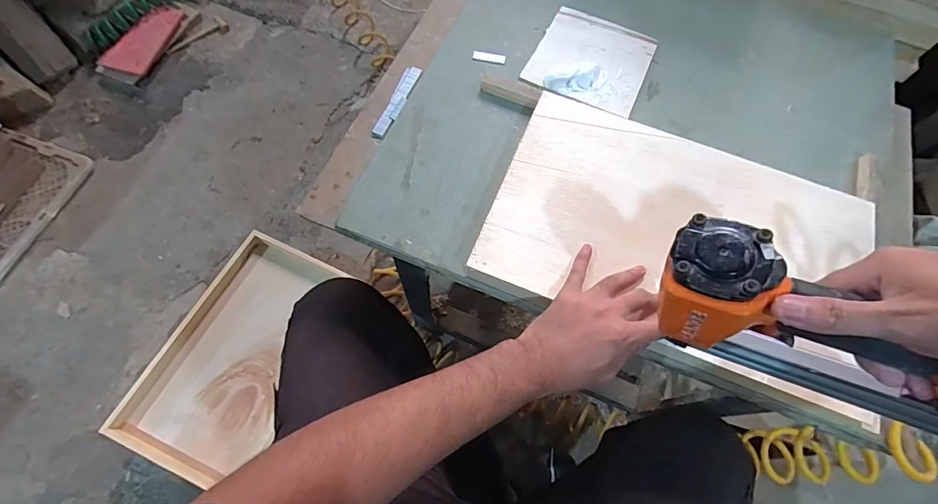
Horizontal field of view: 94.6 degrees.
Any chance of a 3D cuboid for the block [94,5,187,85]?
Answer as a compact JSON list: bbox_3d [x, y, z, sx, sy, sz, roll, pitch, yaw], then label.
[{"bbox_3d":[-0.842,-0.543,1.121,0.111,0.044,0.257,16,67,4],"label":"block"}]

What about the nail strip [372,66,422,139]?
[{"bbox_3d":[-0.091,-0.193,0.554,0.022,0.004,0.119,19,68,5],"label":"nail strip"}]

